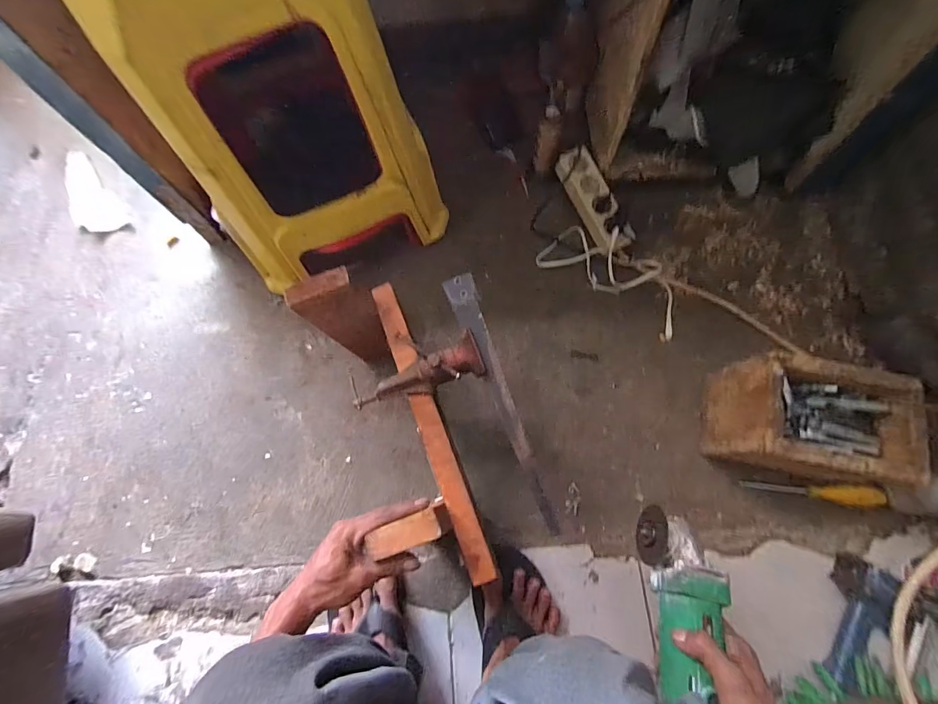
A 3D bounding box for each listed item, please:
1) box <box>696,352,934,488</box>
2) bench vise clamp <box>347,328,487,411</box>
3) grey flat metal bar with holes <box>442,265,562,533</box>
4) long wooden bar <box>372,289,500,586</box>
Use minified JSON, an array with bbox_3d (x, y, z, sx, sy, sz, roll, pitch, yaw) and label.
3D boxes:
[{"bbox_3d":[0.488,0.103,0.610,0.197,0.165,0.145,9,75,5],"label":"box"},{"bbox_3d":[-0.069,0.027,0.524,0.167,0.062,0.056,-22,74,13],"label":"bench vise clamp"},{"bbox_3d":[0.048,0.052,0.524,0.038,0.010,0.340,-23,79,-2],"label":"grey flat metal bar with holes"},{"bbox_3d":[-0.051,0.090,0.539,0.033,0.018,0.403,-21,75,-4],"label":"long wooden bar"}]

